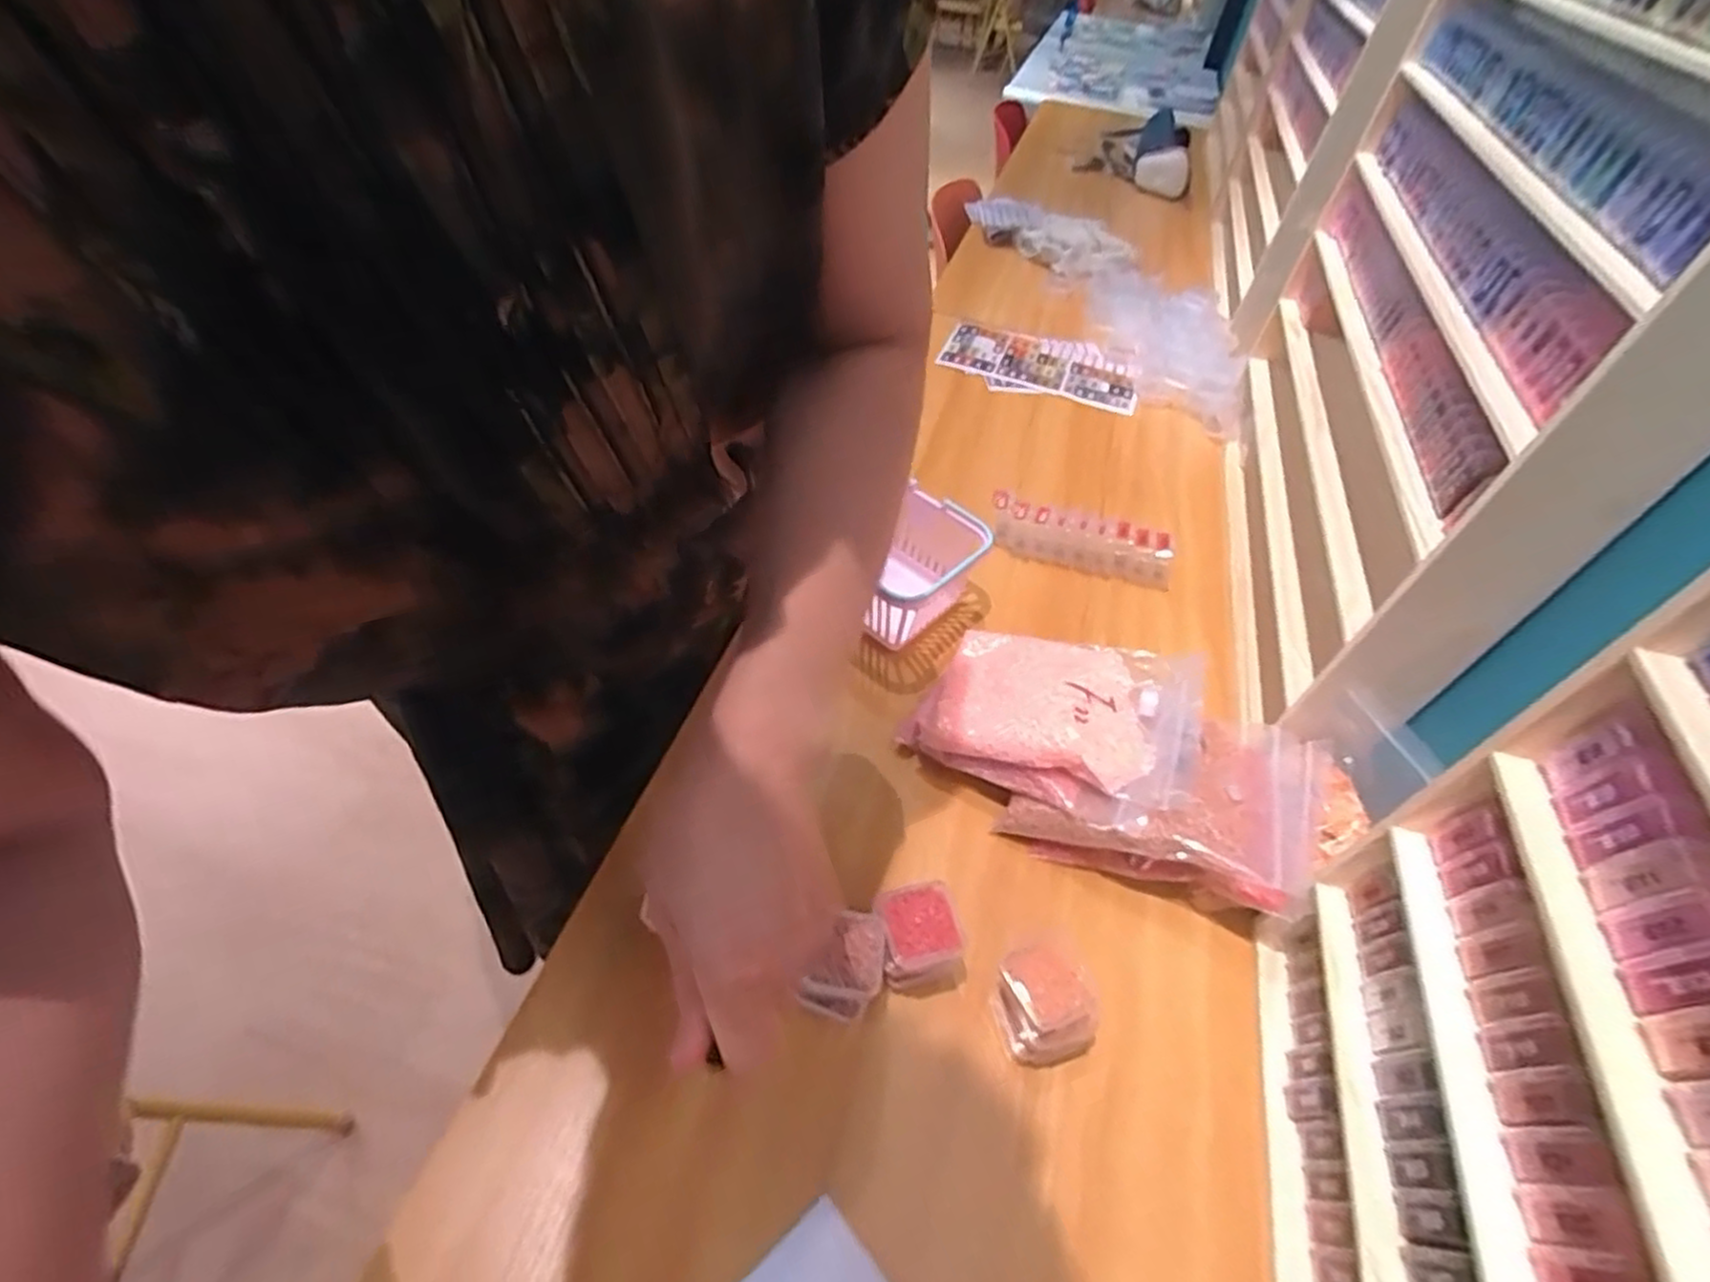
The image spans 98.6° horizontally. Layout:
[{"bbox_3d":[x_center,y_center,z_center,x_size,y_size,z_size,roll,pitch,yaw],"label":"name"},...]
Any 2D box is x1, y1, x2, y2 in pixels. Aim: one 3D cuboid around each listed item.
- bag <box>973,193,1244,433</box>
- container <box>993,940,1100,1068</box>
[{"bbox_3d":[0.391,-0.547,1.132,0.188,0.052,0.734,-8,51,-14],"label":"bag"},{"bbox_3d":[0.114,0.216,0.436,0.049,0.057,0.054,-13,51,-16],"label":"container"}]

